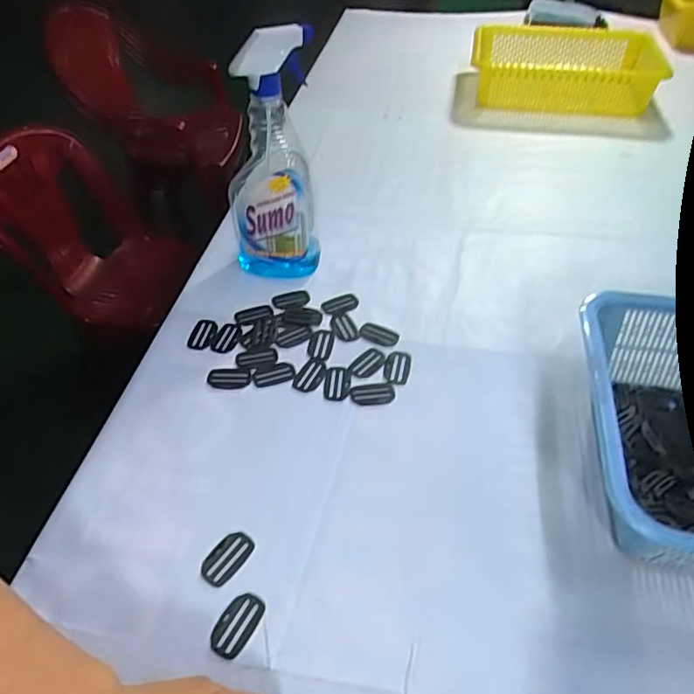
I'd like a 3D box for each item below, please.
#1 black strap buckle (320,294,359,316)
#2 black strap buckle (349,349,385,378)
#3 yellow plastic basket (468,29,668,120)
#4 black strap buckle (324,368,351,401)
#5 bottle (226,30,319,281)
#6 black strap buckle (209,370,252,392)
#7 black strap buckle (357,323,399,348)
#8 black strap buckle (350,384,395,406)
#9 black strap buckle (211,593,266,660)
[{"bbox_3d":[-0.008,-0.053,0.682,0.048,0.004,0.029,-15,46,-15],"label":"black strap buckle"},{"bbox_3d":[0.024,0.019,0.612,0.026,0.005,0.051,32,52,28],"label":"black strap buckle"},{"bbox_3d":[0.470,-0.625,1.210,0.368,0.088,0.357,9,45,9],"label":"yellow plastic basket"},{"bbox_3d":[-0.010,0.038,0.591,0.028,0.004,0.045,5,44,5],"label":"black strap buckle"},{"bbox_3d":[-0.091,-0.205,0.647,0.105,0.263,0.066,-6,45,-7],"label":"bottle"},{"bbox_3d":[-0.127,0.034,0.595,0.046,0.006,0.026,-1,44,-2],"label":"black strap buckle"},{"bbox_3d":[0.037,-0.014,0.646,0.048,0.004,0.029,24,49,22],"label":"black strap buckle"},{"bbox_3d":[0.027,0.050,0.583,0.047,0.004,0.025,-6,45,-7],"label":"black strap buckle"},{"bbox_3d":[-0.083,0.211,0.418,0.028,0.004,0.047,22,48,21],"label":"black strap buckle"}]

